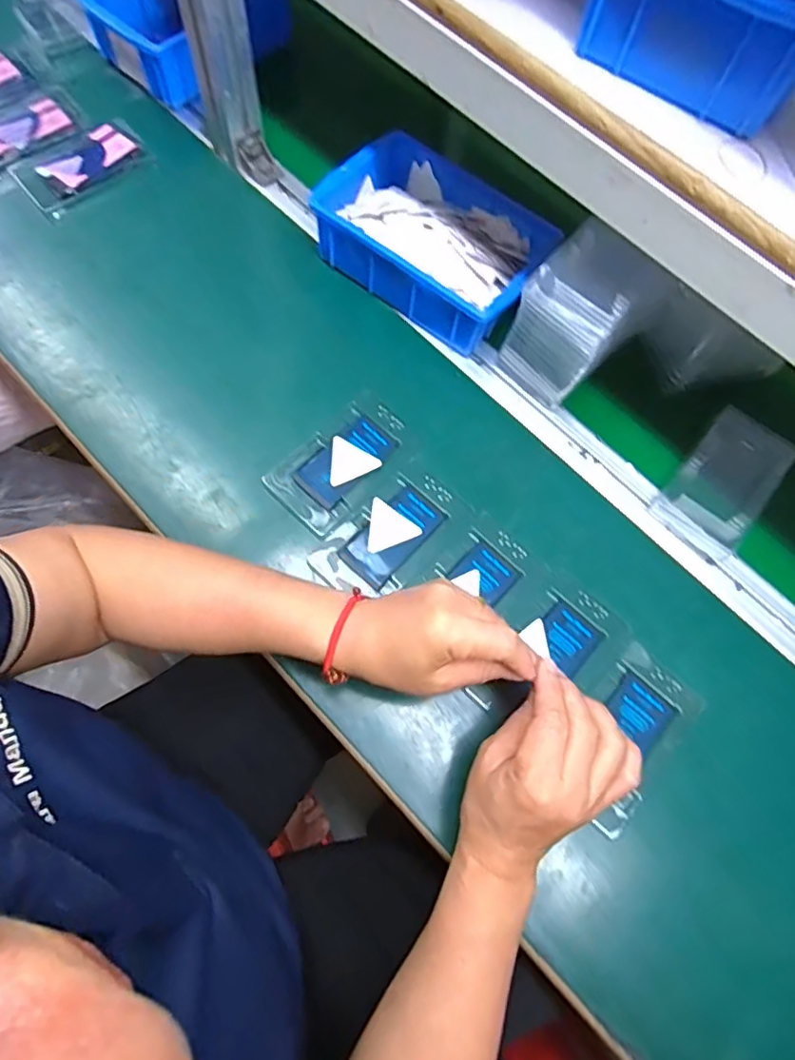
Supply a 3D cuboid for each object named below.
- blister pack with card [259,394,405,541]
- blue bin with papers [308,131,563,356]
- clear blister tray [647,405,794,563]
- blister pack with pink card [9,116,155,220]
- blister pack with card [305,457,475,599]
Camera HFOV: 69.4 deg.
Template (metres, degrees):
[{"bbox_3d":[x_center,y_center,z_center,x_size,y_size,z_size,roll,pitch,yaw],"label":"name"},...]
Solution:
[{"bbox_3d":[-0.046,-0.059,0.488,0.072,0.004,0.124,43,75,11],"label":"blister pack with card"},{"bbox_3d":[0.039,-0.277,0.544,0.208,0.056,0.148,38,72,9],"label":"blue bin with papers"},{"bbox_3d":[0.289,-0.044,0.504,0.073,0.018,0.134,40,75,10],"label":"clear blister tray"},{"bbox_3d":[-0.318,-0.371,0.582,0.123,0.013,0.082,-39,77,-14],"label":"blister pack with pink card"},{"bbox_3d":[-0.004,0.004,0.468,0.070,0.004,0.126,44,75,11],"label":"blister pack with card"}]

